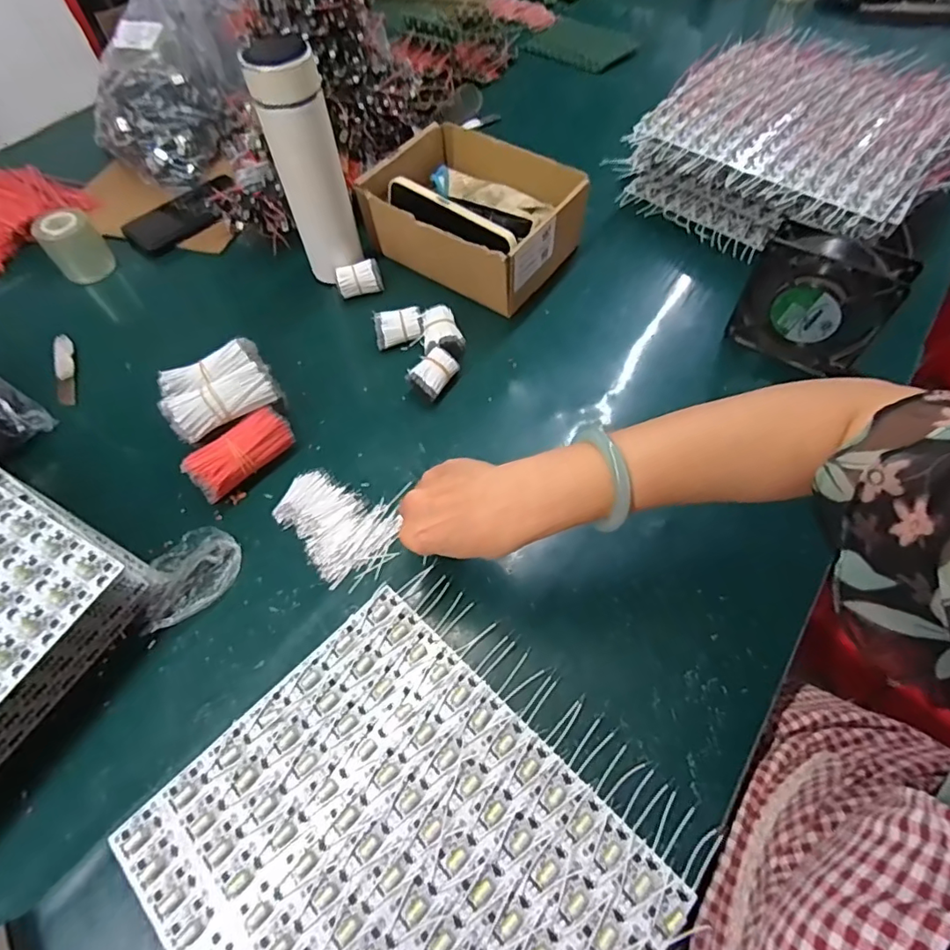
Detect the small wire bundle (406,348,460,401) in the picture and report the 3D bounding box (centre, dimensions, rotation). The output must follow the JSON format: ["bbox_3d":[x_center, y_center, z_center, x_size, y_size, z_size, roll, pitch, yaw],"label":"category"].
[{"bbox_3d":[-0.042,-0.100,0.529,0.034,0.027,0.047,30,63,18],"label":"small wire bundle"}]

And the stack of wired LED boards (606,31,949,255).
[{"bbox_3d":[0.400,-0.412,0.661,0.319,0.100,0.345,39,66,22],"label":"stack of wired LED boards"}]

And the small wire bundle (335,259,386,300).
[{"bbox_3d":[-0.129,-0.221,0.599,0.052,0.029,0.027,-27,61,-15],"label":"small wire bundle"}]

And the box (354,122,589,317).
[{"bbox_3d":[-0.001,-0.301,0.605,0.209,0.087,0.162,32,64,19],"label":"box"}]

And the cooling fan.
[{"bbox_3d":[0.315,-0.158,0.503,0.116,0.121,0.041,28,63,17],"label":"cooling fan"}]

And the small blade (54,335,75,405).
[{"bbox_3d":[-0.433,-0.111,0.560,0.017,0.009,0.109,-21,60,-12],"label":"small blade"}]

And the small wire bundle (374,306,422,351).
[{"bbox_3d":[-0.081,-0.156,0.565,0.049,0.028,0.029,-15,59,-8],"label":"small wire bundle"}]

